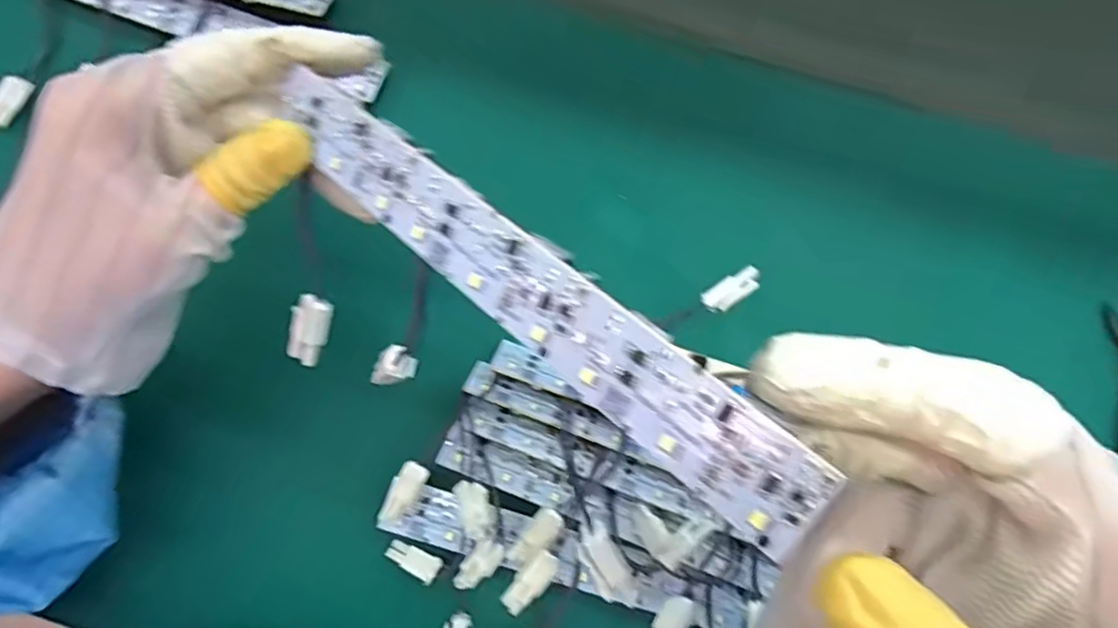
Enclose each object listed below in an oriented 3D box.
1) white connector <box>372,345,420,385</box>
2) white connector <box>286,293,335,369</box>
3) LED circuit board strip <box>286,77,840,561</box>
[{"bbox_3d":[-0.055,0.018,0.230,0.011,0.013,0.014,20,80,2],"label":"white connector"},{"bbox_3d":[-0.089,0.007,0.244,0.012,0.008,0.028,20,114,3],"label":"white connector"},{"bbox_3d":[-0.014,-0.011,0.169,0.176,0.004,0.024,39,117,25],"label":"LED circuit board strip"}]

